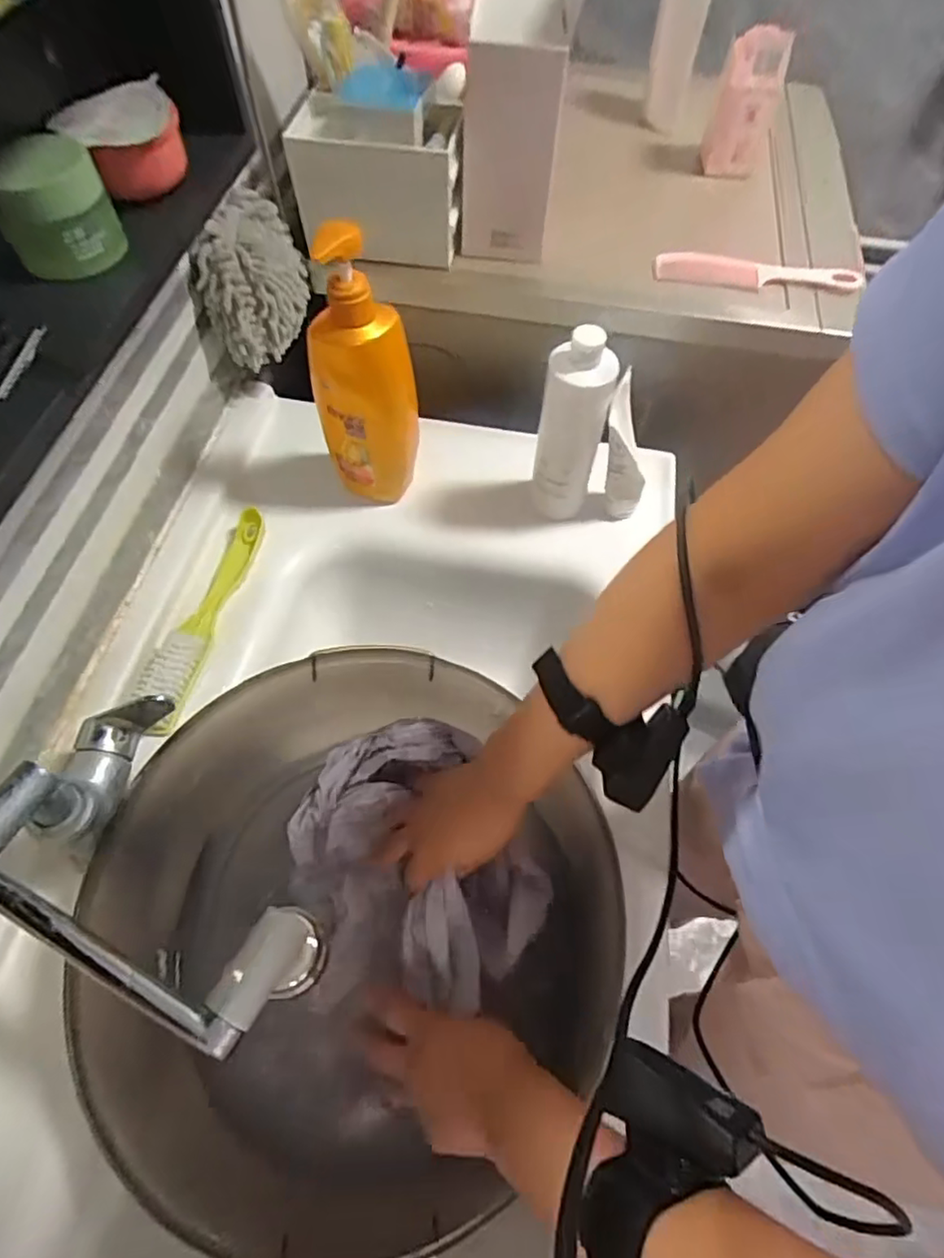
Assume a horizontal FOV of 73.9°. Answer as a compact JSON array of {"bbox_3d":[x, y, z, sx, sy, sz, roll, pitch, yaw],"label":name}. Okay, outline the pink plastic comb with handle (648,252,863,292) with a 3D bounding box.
[{"bbox_3d":[0.303,-0.380,0.667,0.213,0.010,0.041,7,75,6],"label":"pink plastic comb with handle"}]

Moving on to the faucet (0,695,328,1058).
[{"bbox_3d":[-0.202,0.140,0.376,0.120,0.095,0.236,-36,67,-19],"label":"faucet"}]

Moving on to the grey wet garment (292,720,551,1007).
[{"bbox_3d":[-0.050,0.183,0.510,0.190,0.068,0.217,-16,62,-10],"label":"grey wet garment"}]

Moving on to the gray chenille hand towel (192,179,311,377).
[{"bbox_3d":[-0.209,-0.345,0.617,0.052,0.124,0.121,20,62,10],"label":"gray chenille hand towel"}]

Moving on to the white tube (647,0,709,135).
[{"bbox_3d":[0.239,-0.685,0.745,0.051,0.137,0.053,16,61,8],"label":"white tube"}]

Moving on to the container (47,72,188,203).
[{"bbox_3d":[-0.216,-0.308,0.398,0.067,0.044,0.059,-33,66,-18],"label":"container"}]

